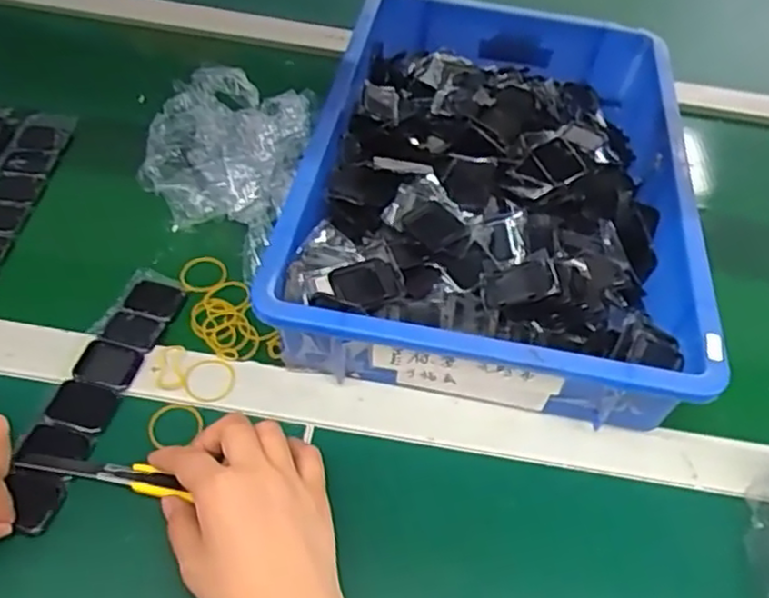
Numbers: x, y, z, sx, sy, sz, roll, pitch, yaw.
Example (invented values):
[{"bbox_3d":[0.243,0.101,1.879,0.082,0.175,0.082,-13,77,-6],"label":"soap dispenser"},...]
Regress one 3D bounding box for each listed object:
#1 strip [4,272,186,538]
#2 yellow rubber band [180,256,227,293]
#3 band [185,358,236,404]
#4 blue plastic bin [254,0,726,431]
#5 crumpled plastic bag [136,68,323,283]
[{"bbox_3d":[-0.188,0.058,0.467,0.043,0.014,0.197,13,48,4],"label":"strip"},{"bbox_3d":[-0.138,-0.019,0.539,0.035,0.005,0.039,-15,53,-18],"label":"yellow rubber band"},{"bbox_3d":[-0.117,0.054,0.474,0.033,0.004,0.035,3,50,-4],"label":"band"},{"bbox_3d":[0.091,-0.100,0.584,0.282,0.087,0.421,11,50,3],"label":"blue plastic bin"},{"bbox_3d":[-0.122,-0.114,0.571,0.163,0.085,0.120,37,56,23],"label":"crumpled plastic bag"}]

